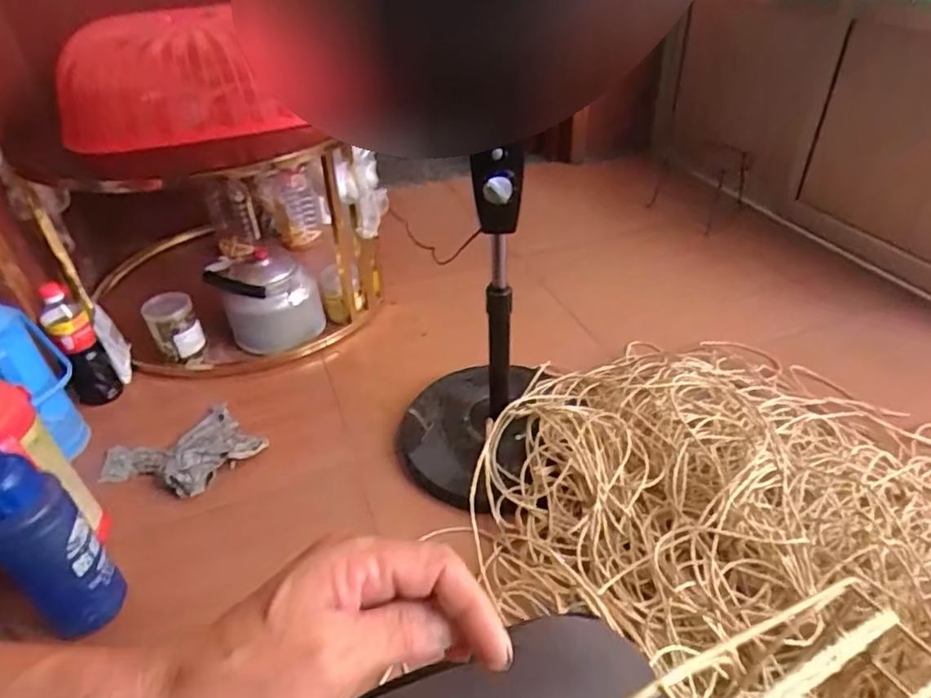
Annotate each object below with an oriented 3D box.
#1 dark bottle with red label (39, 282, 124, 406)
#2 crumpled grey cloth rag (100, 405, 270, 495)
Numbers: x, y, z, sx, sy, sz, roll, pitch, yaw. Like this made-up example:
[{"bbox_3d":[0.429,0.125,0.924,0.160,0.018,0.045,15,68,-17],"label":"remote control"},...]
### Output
[{"bbox_3d":[-0.735,0.012,1.147,0.085,0.271,0.067,-28,45,-29],"label":"dark bottle with red label"},{"bbox_3d":[-0.534,0.193,1.122,0.250,0.060,0.211,-32,47,-33],"label":"crumpled grey cloth rag"}]

